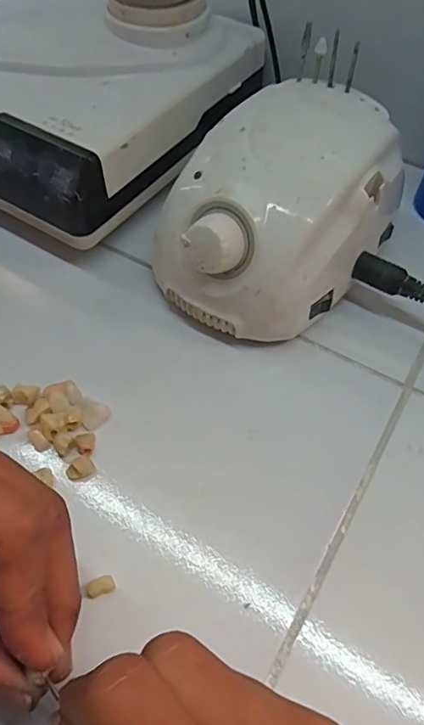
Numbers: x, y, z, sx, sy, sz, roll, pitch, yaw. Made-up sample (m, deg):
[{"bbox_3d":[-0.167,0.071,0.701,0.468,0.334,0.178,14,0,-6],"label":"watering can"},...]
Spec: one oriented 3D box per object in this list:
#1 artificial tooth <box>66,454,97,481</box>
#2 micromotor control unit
[{"bbox_3d":[-0.062,0.050,0.237,0.013,0.005,0.009,-28,60,-18],"label":"artificial tooth"},{"bbox_3d":[0.036,-0.084,0.283,0.103,0.078,0.136,35,62,21],"label":"micromotor control unit"}]

